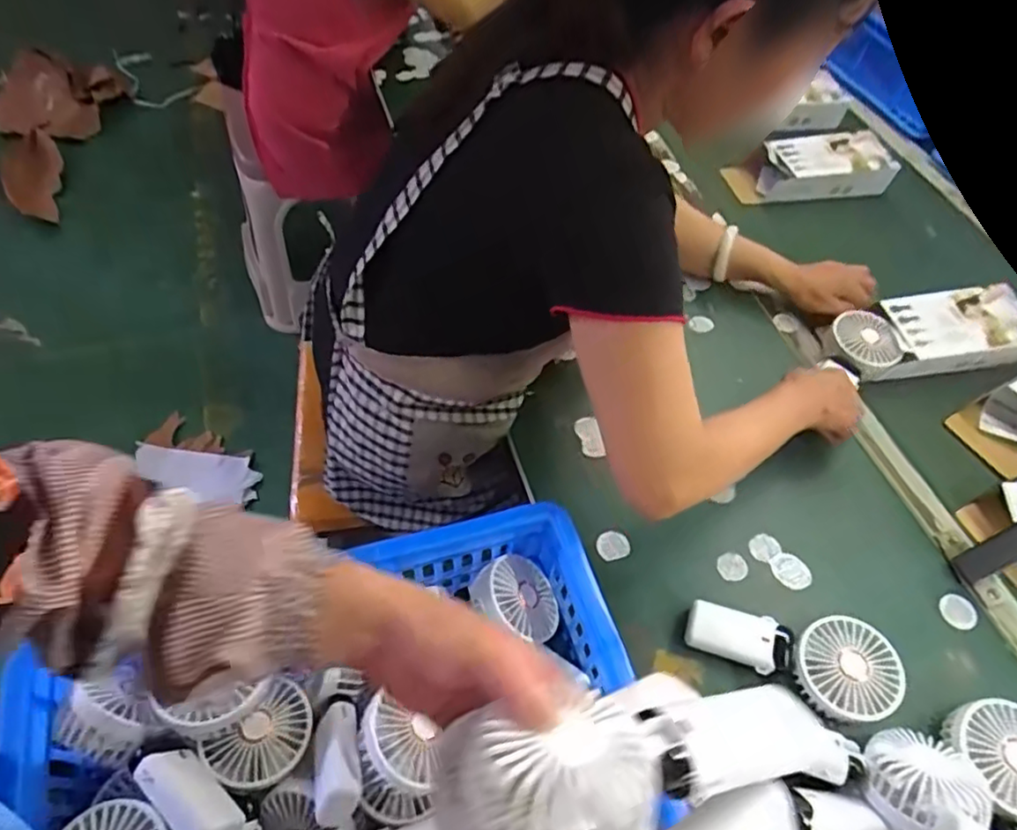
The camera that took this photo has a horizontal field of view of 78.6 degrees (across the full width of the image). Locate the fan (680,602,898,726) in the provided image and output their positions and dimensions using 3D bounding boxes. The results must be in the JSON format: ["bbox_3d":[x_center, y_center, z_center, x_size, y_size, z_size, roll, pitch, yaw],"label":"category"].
[{"bbox_3d":[0.260,0.224,0.569,0.176,0.053,0.101,7,56,1],"label":"fan"}]

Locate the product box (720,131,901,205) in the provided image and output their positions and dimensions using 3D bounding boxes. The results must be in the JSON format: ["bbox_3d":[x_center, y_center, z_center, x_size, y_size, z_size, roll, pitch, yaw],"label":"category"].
[{"bbox_3d":[0.477,-0.399,1.001,0.260,0.060,0.098,-8,58,-10],"label":"product box"}]

